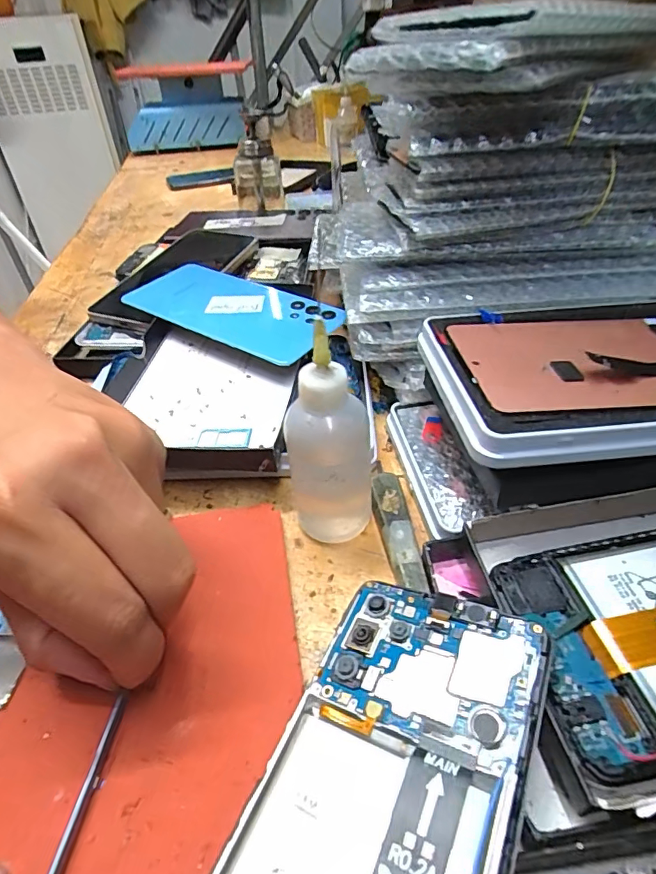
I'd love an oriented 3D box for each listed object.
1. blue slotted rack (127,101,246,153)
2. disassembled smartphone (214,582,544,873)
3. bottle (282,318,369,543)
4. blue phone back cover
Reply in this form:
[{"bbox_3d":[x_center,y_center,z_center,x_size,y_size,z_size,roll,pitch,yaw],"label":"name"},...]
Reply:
[{"bbox_3d":[-0.294,-0.640,0.998,0.242,0.072,0.063,2,40,7],"label":"blue slotted rack"},{"bbox_3d":[0.008,0.107,0.127,0.067,0.006,0.151,5,42,33],"label":"disassembled smartphone"},{"bbox_3d":[-0.001,0.001,0.204,0.035,0.089,0.031,-7,40,-4],"label":"bottle"},{"bbox_3d":[-0.065,-0.089,0.332,0.152,0.006,0.069,24,51,25],"label":"blue phone back cover"}]

